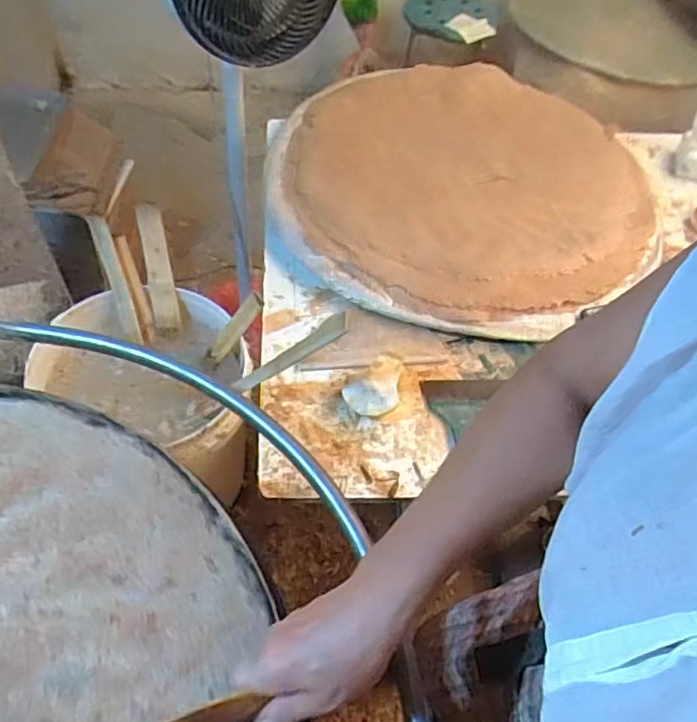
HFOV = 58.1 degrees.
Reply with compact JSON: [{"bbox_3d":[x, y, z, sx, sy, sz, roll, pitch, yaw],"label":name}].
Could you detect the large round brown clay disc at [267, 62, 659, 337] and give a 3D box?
[{"bbox_3d":[0.192,-0.310,1.072,0.637,0.064,0.634,1,54,-5],"label":"large round brown clay disc"}]

